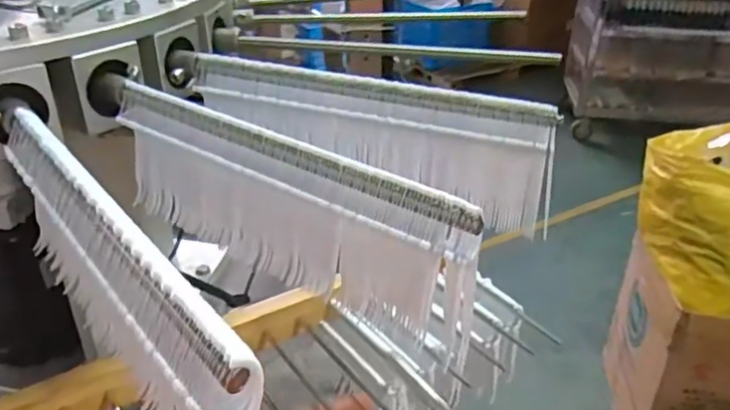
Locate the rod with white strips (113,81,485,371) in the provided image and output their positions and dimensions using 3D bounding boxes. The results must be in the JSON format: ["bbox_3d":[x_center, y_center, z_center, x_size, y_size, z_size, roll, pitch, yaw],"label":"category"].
[{"bbox_3d":[-0.044,0.000,0.293,0.212,0.070,0.013,22,37,31],"label":"rod with white strips"}]

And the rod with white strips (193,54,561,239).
[{"bbox_3d":[-0.002,-0.038,0.354,0.212,0.067,0.013,13,34,19],"label":"rod with white strips"}]

